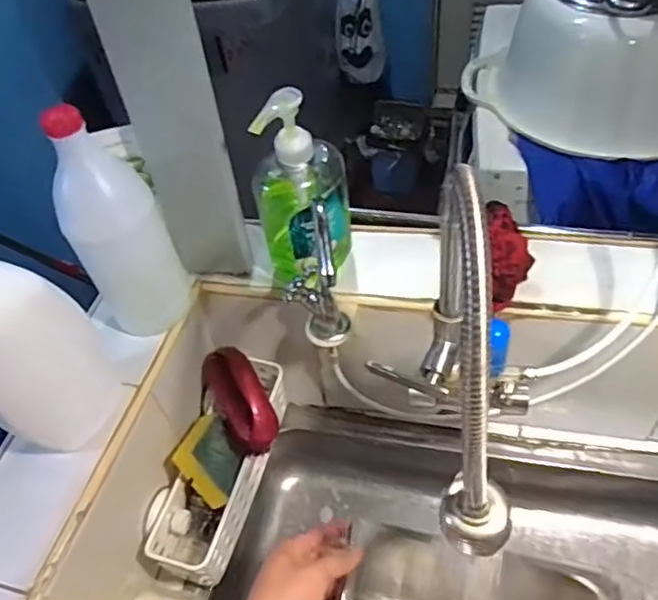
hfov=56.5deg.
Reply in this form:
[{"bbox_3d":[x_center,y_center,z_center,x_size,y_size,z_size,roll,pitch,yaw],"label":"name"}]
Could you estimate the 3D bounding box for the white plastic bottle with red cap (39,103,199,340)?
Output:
[{"bbox_3d":[-0.198,-0.068,0.576,0.085,0.241,0.070,-23,51,-12],"label":"white plastic bottle with red cap"}]

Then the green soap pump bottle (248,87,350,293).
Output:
[{"bbox_3d":[-0.027,-0.099,0.605,0.093,0.201,0.086,-7,50,0],"label":"green soap pump bottle"}]

